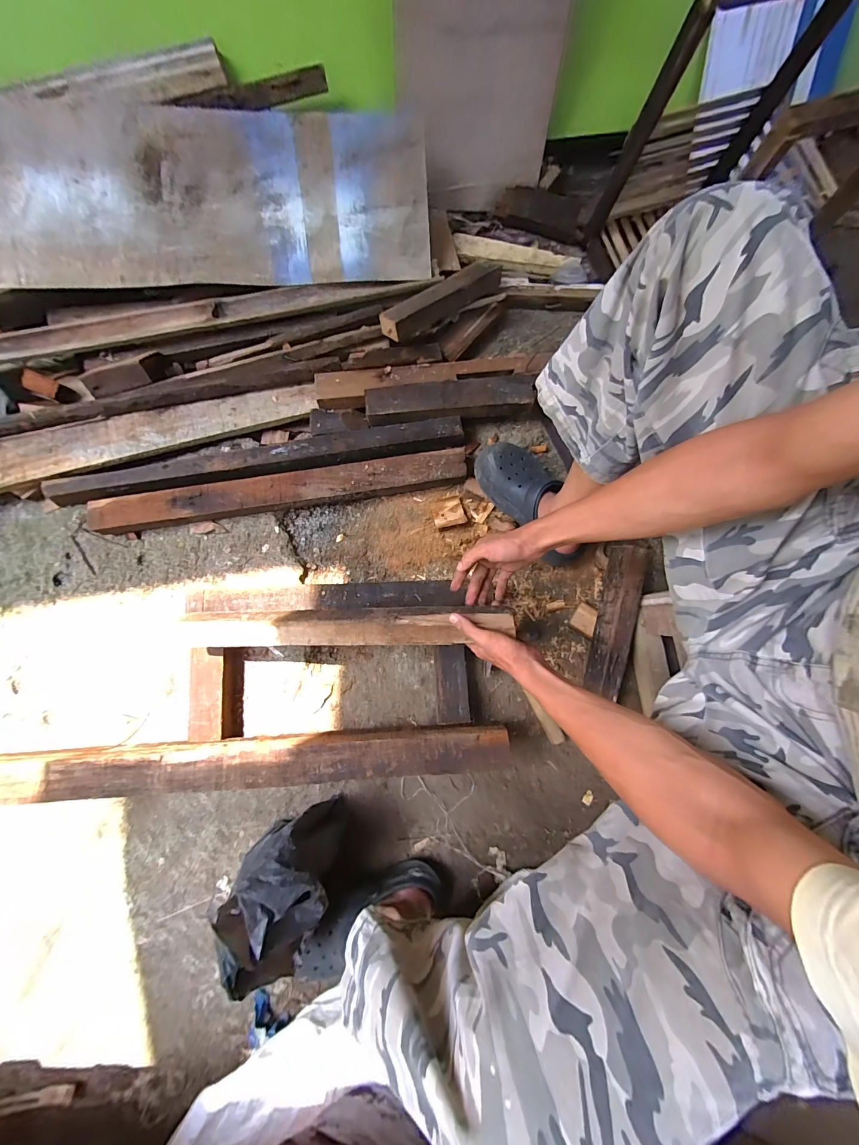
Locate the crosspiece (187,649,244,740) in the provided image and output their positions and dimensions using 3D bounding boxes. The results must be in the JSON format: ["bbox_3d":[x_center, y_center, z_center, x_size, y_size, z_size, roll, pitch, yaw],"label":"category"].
[{"bbox_3d":[-0.391,0.214,0.698,0.078,0.052,0.171,-5,80,-1],"label":"crosspiece"}]

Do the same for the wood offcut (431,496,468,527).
[{"bbox_3d":[0.038,-0.122,0.767,0.062,0.027,0.063,-15,80,-3],"label":"wood offcut"}]

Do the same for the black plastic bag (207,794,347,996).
[{"bbox_3d":[-0.210,0.456,0.560,0.131,0.228,0.168,30,81,5],"label":"black plastic bag"}]

